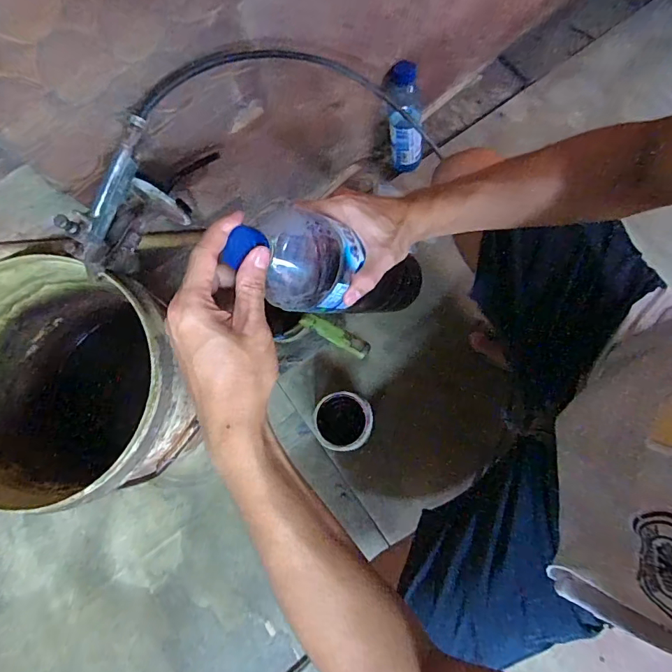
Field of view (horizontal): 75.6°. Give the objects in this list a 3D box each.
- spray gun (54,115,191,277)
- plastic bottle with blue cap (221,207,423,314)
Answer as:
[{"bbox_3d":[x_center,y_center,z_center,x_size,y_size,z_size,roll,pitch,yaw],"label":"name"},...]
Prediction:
[{"bbox_3d":[-0.248,-0.145,0.507,0.046,0.124,0.163,41,82,9],"label":"spray gun"},{"bbox_3d":[0.016,-0.058,0.438,0.065,0.303,0.068,-25,77,25],"label":"plastic bottle with blue cap"}]

